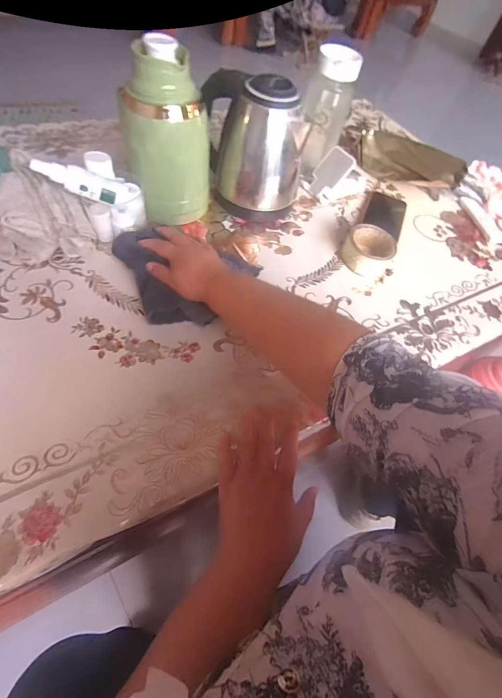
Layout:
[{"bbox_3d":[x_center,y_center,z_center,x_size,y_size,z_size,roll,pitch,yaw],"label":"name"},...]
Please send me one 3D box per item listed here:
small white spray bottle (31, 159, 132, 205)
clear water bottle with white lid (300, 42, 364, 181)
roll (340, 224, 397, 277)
[{"bbox_3d":[-0.225,-0.226,0.444,0.118,0.028,0.029,8,48,-29],"label":"small white spray bottle"},{"bbox_3d":[0.141,-0.452,0.639,0.084,0.201,0.067,-4,59,-13],"label":"clear water bottle with white lid"},{"bbox_3d":[0.209,-0.177,0.582,0.081,0.041,0.088,5,57,-7],"label":"roll"}]

